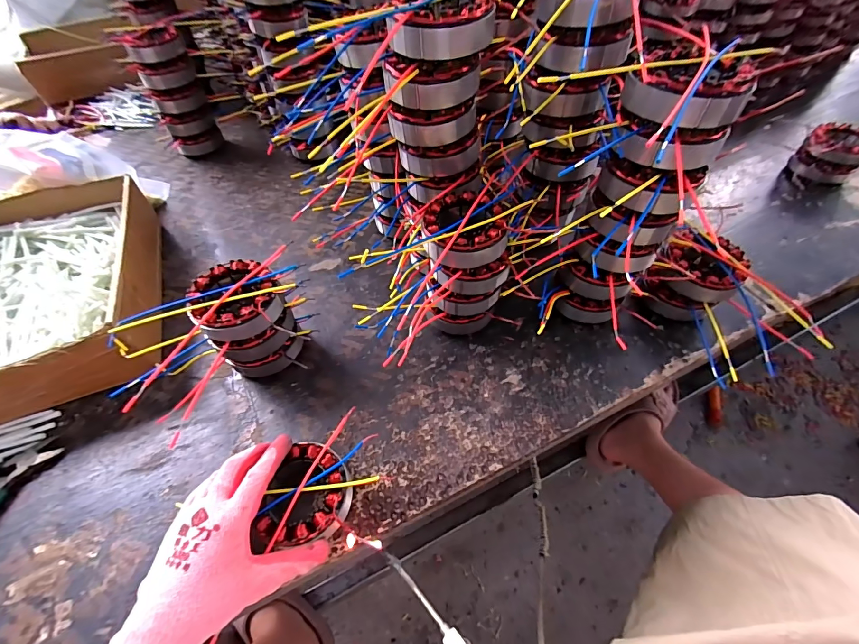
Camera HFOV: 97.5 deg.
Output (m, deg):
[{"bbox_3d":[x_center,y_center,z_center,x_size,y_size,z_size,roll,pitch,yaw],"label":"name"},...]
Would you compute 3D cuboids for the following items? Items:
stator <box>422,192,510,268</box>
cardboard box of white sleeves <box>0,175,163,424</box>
[{"bbox_3d":[0.033,-0.092,0.386,0.083,0.039,0.081,-1,55,2],"label":"stator"},{"bbox_3d":[-0.482,-0.036,0.476,0.243,0.103,0.327,-22,57,-12],"label":"cardboard box of white sleeves"}]

